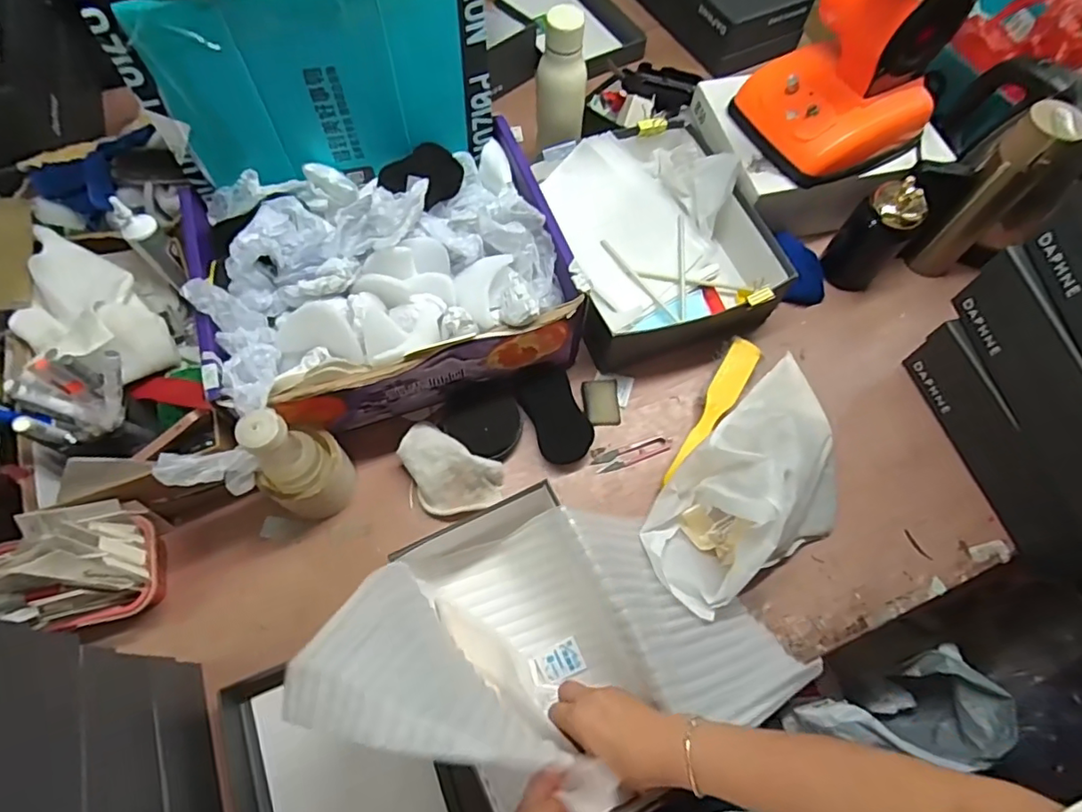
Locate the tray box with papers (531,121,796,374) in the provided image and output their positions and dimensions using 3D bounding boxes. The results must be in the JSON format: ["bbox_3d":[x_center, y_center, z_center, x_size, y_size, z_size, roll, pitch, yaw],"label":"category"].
[{"bbox_3d":[0.158,-0.226,0.785,0.247,0.131,0.326,-13,67,-8],"label":"tray box with papers"}]

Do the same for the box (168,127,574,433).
[{"bbox_3d":[-0.182,-0.161,0.674,0.394,0.157,0.308,-20,68,-11],"label":"box"}]

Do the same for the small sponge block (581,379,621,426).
[{"bbox_3d":[0.077,-0.004,0.728,0.046,0.009,0.060,-6,66,-4],"label":"small sponge block"}]

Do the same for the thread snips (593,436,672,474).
[{"bbox_3d":[0.112,0.060,0.708,0.096,0.005,0.024,-18,67,-10],"label":"thread snips"}]

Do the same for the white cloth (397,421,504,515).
[{"bbox_3d":[-0.109,0.080,0.666,0.120,0.043,0.081,28,68,10],"label":"white cloth"}]

